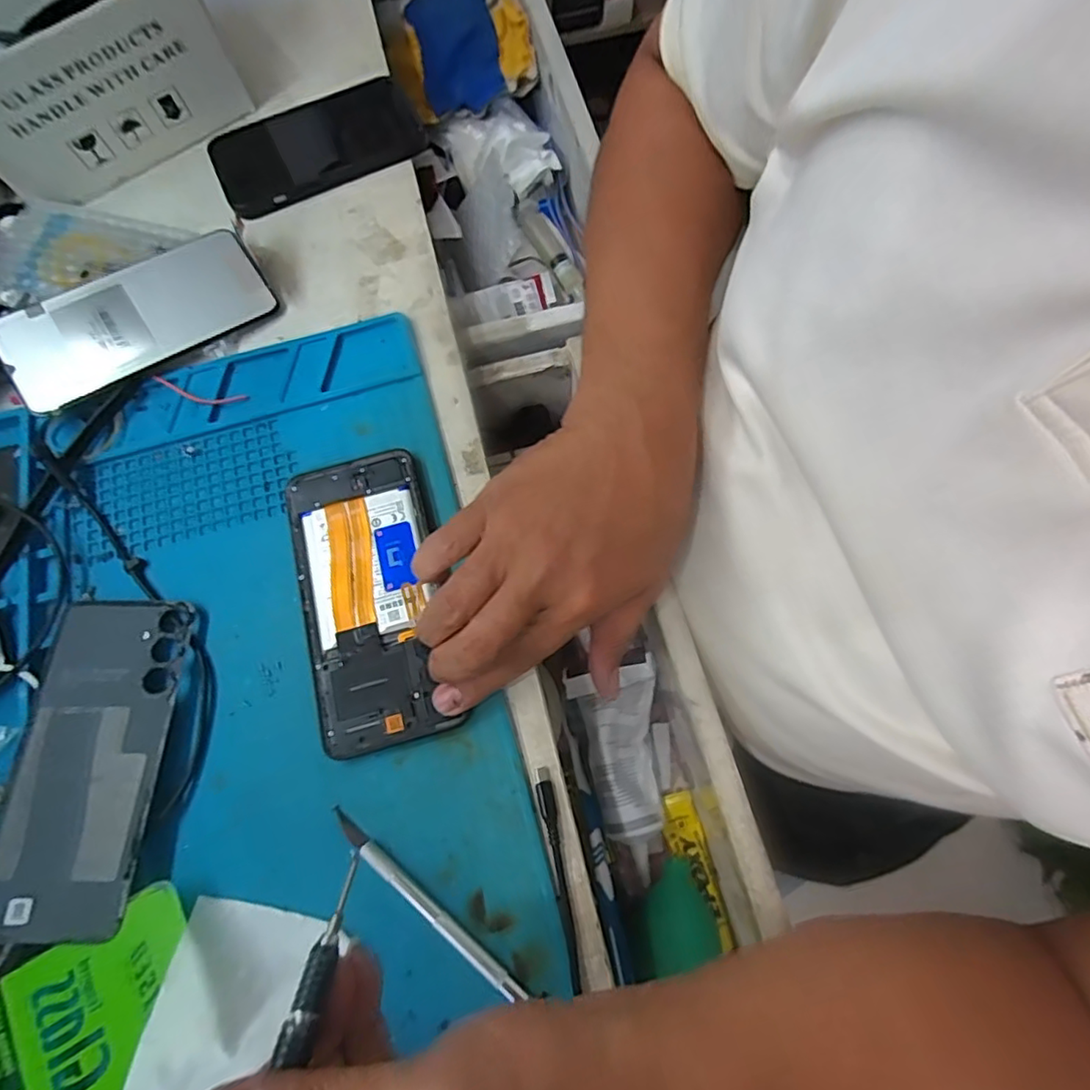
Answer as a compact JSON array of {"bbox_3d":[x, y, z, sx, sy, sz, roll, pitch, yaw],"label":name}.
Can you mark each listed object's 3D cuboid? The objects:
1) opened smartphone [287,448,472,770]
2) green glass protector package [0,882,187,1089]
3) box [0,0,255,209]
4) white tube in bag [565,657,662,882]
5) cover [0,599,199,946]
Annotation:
[{"bbox_3d":[-0.098,0.026,0.320,0.072,0.005,0.160,-10,72,-3],"label":"opened smartphone"},{"bbox_3d":[-0.222,0.220,0.251,0.150,0.007,0.069,-31,74,-7],"label":"green glass protector package"},{"bbox_3d":[-0.331,-0.335,0.395,0.191,0.082,0.125,-35,74,-8],"label":"box"},{"bbox_3d":[0.051,0.137,0.363,0.054,0.032,0.119,-11,72,-1],"label":"white tube in bag"},{"bbox_3d":[-0.232,0.106,0.295,0.077,0.008,0.159,0,72,2],"label":"cover"}]

